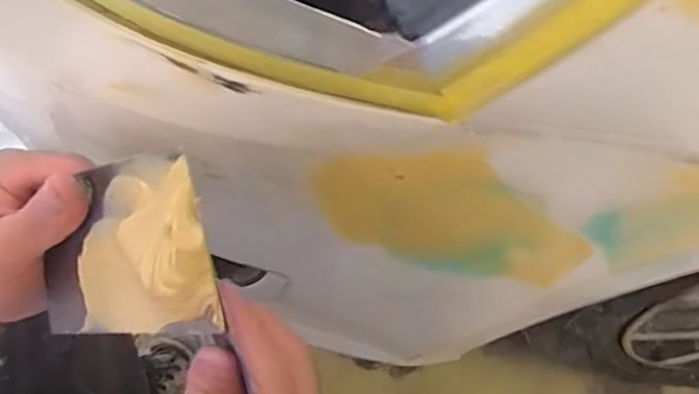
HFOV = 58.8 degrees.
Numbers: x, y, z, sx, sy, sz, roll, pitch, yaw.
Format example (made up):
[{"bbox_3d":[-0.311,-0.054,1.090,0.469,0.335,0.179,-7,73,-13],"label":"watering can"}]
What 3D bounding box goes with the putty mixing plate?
[{"bbox_3d":[-0.097,0.023,0.261,0.015,0.112,0.070,-10,89,-51],"label":"putty mixing plate"}]

